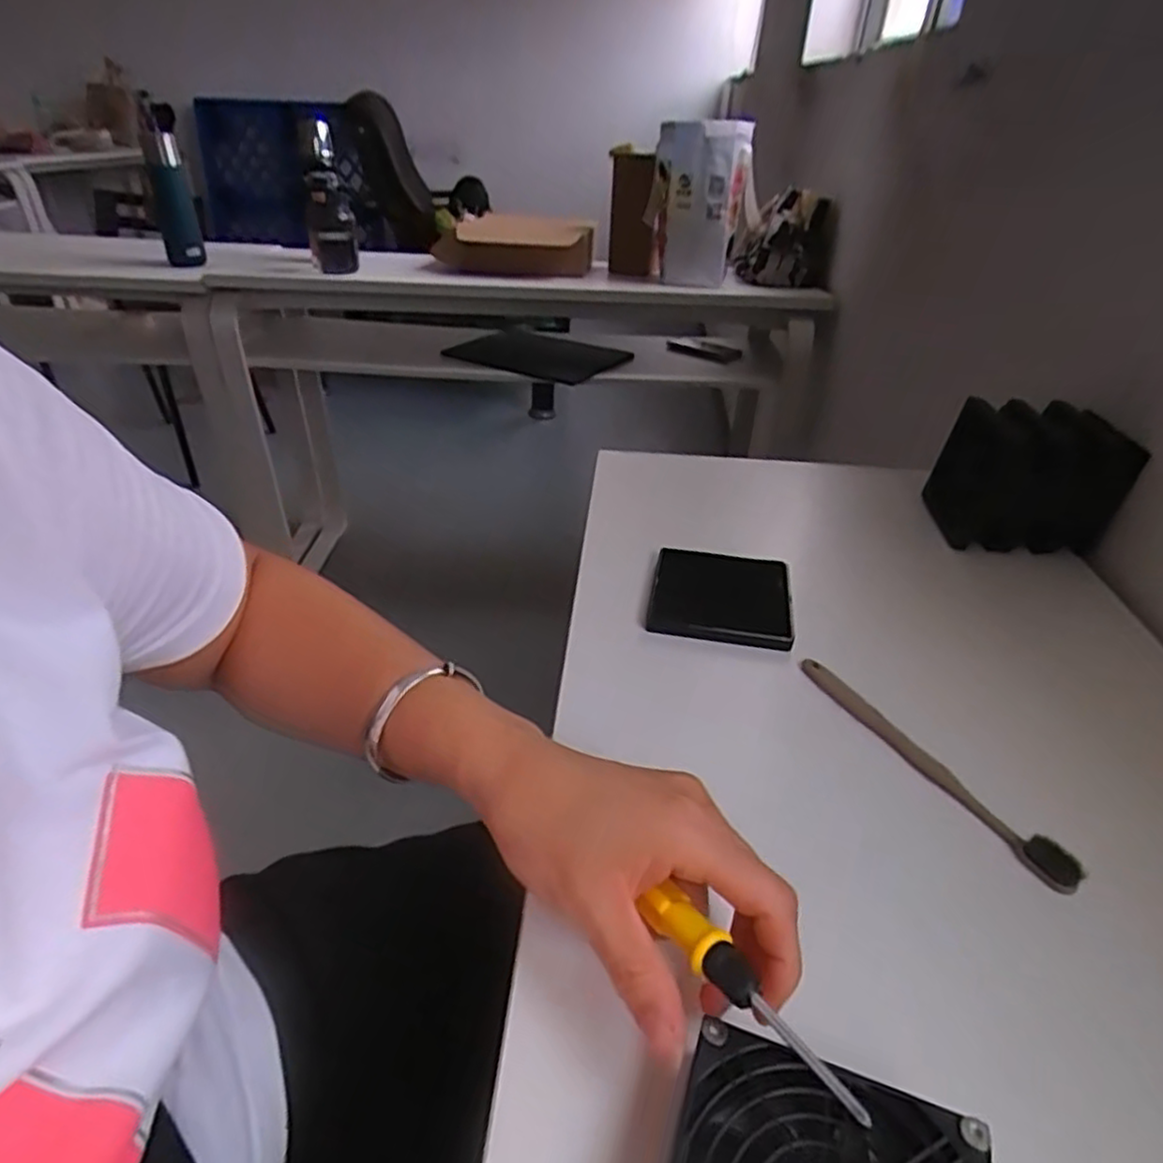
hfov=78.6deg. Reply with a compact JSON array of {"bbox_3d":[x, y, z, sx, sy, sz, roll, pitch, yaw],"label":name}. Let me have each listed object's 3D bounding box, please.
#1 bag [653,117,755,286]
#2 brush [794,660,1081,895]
[{"bbox_3d":[0.216,-0.685,1.325,0.164,0.282,0.119,6,34,4],"label":"bag"},{"bbox_3d":[0.184,0.094,0.386,0.012,0.016,0.174,-15,38,-24],"label":"brush"}]

